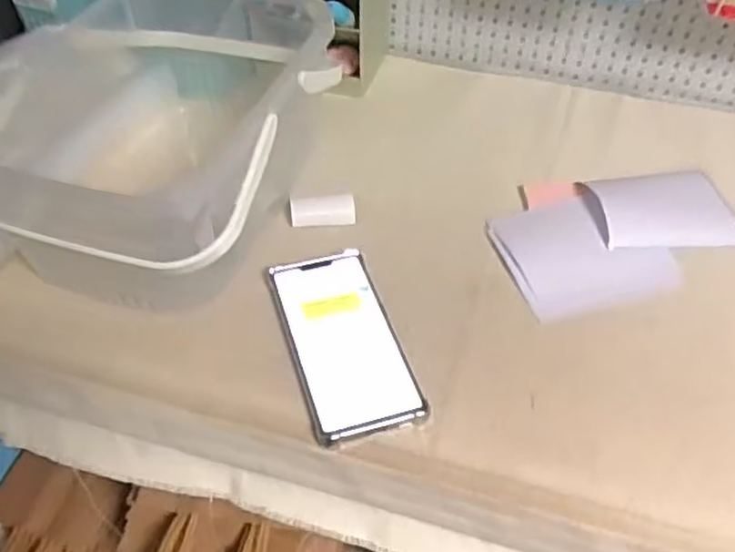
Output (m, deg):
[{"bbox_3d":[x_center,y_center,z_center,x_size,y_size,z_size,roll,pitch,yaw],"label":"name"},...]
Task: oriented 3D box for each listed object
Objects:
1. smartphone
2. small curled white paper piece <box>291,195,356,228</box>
[{"bbox_3d":[-0.019,0.044,0.525,0.077,0.008,0.166,-13,49,-12],"label":"smartphone"},{"bbox_3d":[-0.039,-0.059,0.619,0.056,0.007,0.034,-5,48,-5],"label":"small curled white paper piece"}]

